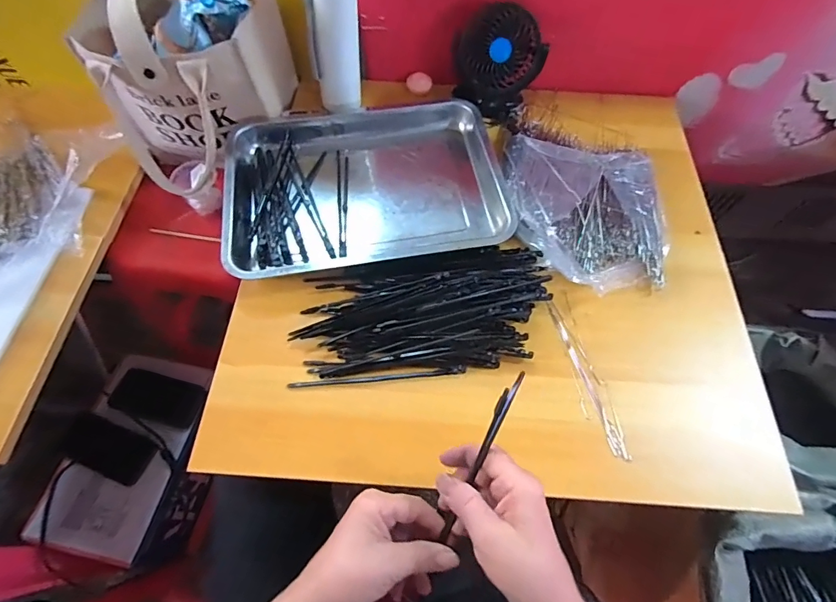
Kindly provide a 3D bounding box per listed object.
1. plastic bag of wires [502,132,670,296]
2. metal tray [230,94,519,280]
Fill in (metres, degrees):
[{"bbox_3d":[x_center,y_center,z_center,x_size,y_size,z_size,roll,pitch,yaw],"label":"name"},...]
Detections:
[{"bbox_3d":[0.219,-0.119,0.544,0.206,0.043,0.242,0,63,0],"label":"plastic bag of wires"},{"bbox_3d":[-0.074,-0.165,0.568,0.347,0.045,0.292,-11,64,-6],"label":"metal tray"}]

